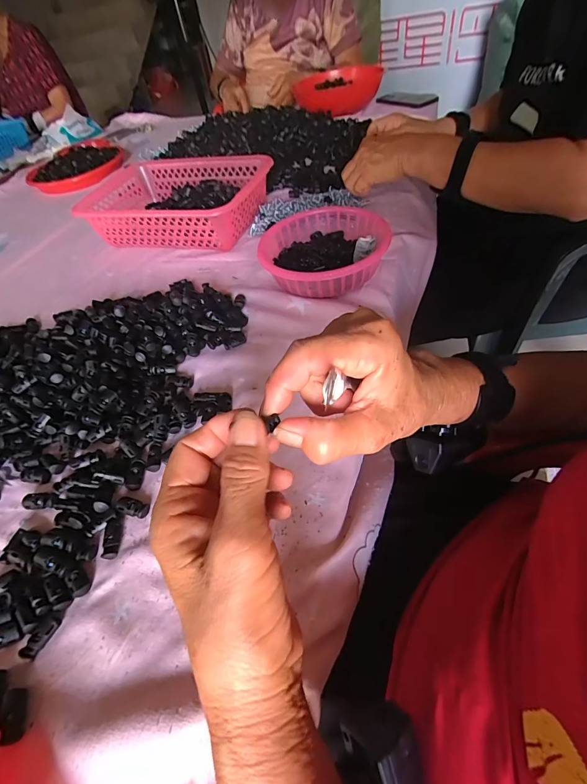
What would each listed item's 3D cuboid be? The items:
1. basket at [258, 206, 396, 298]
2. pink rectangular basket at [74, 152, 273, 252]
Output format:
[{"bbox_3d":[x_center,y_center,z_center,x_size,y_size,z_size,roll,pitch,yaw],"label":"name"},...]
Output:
[{"bbox_3d":[0.042,-0.193,0.498,0.170,0.060,0.182,-5,50,6],"label":"basket"},{"bbox_3d":[-0.200,-0.327,0.640,0.301,0.087,0.197,9,53,16],"label":"pink rectangular basket"}]

